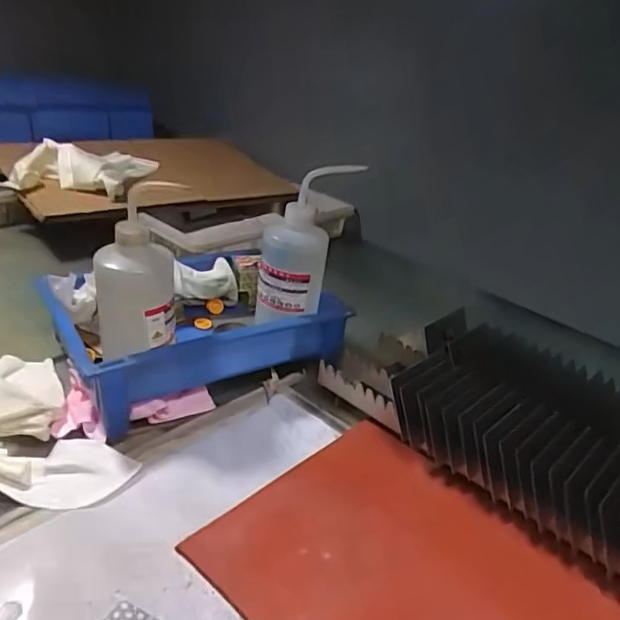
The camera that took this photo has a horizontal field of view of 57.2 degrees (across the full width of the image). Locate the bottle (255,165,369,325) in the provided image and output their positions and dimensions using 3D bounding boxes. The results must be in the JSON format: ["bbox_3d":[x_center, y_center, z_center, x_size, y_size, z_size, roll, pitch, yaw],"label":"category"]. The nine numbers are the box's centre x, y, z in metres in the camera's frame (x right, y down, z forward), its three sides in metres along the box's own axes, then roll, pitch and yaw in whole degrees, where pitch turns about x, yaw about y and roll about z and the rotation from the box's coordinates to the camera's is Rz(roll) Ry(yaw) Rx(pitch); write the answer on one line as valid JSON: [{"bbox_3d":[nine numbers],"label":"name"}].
[{"bbox_3d":[-0.005,-0.068,0.620,0.098,0.171,0.065,4,28,-7],"label":"bottle"}]

